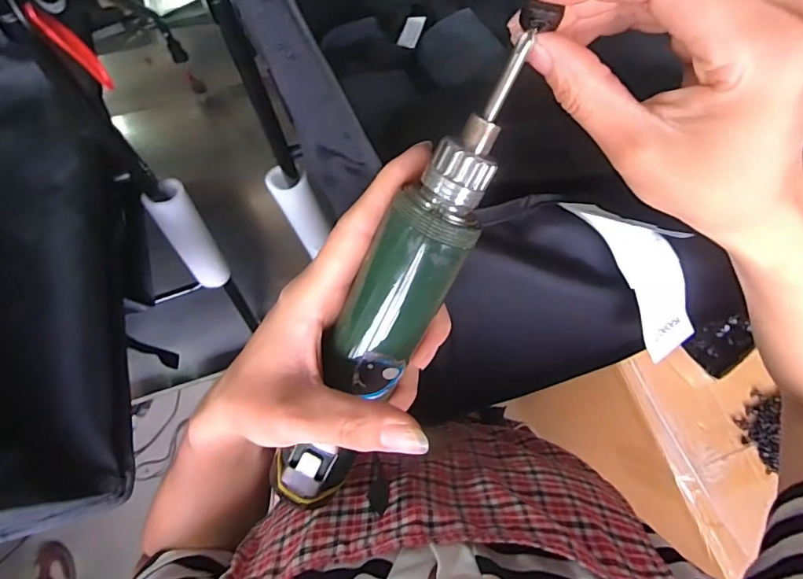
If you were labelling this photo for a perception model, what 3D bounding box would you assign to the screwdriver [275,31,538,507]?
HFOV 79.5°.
[{"bbox_3d":[-0.005,0.010,0.217,0.036,0.030,0.223,30,110,9],"label":"screwdriver"}]

